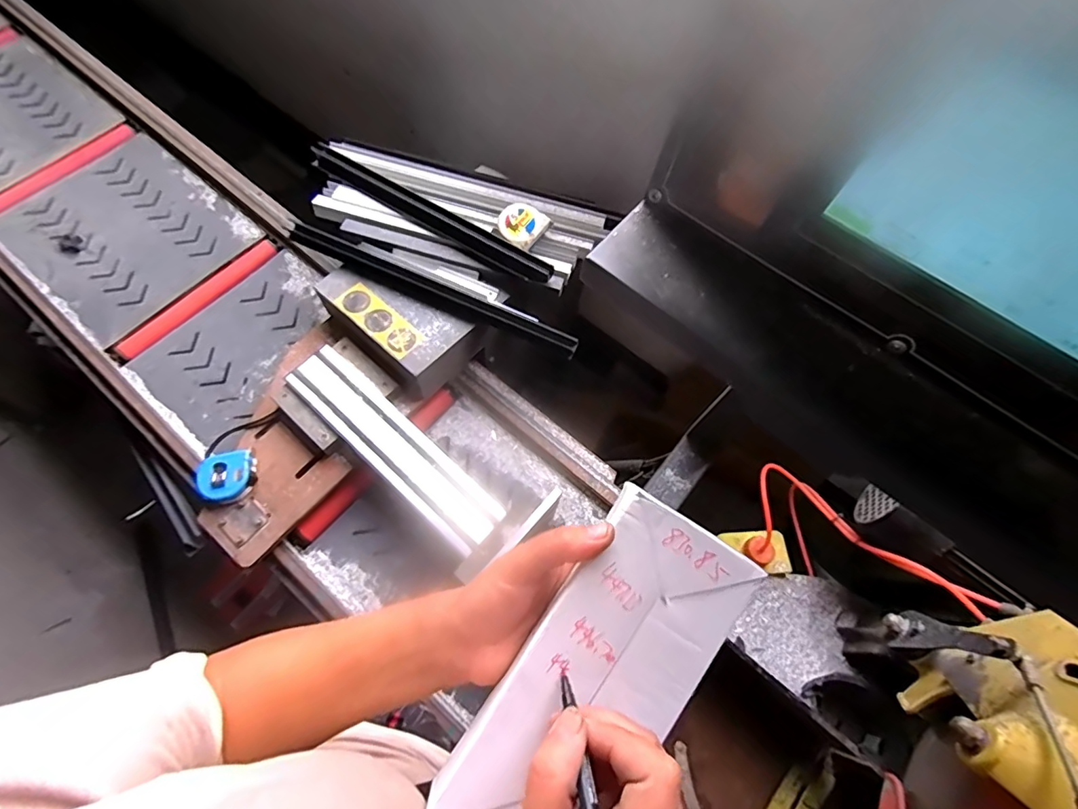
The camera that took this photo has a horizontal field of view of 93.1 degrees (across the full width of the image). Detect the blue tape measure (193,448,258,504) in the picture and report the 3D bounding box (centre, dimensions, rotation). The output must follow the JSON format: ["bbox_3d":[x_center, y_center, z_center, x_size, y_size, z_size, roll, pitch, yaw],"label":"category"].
[{"bbox_3d":[-0.424,0.098,0.693,0.063,0.035,0.066,-8,67,-5],"label":"blue tape measure"}]

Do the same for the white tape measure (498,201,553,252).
[{"bbox_3d":[-0.024,-0.269,0.769,0.066,0.027,0.065,-43,88,-5],"label":"white tape measure"}]

